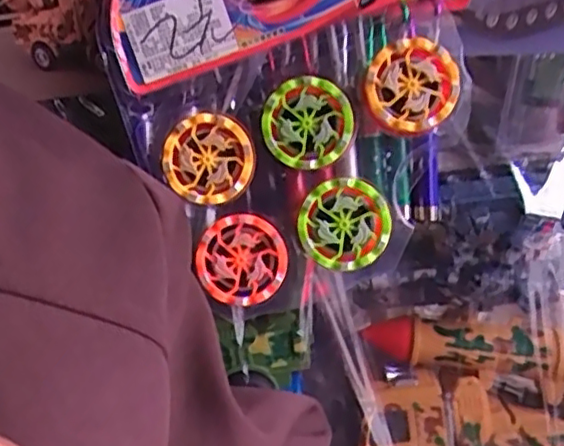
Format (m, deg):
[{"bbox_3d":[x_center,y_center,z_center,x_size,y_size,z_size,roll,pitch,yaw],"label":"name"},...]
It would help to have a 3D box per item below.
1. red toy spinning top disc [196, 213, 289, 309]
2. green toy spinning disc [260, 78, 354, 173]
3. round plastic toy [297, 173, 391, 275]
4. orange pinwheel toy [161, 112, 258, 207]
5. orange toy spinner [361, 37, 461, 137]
[{"bbox_3d":[-0.019,0.017,0.307,0.041,0.040,0.009,-1,14,15],"label":"red toy spinning top disc"},{"bbox_3d":[0.012,-0.046,0.305,0.041,0.039,0.012,-3,14,7],"label":"green toy spinning disc"},{"bbox_3d":[0.028,0.000,0.301,0.041,0.039,0.013,0,14,17],"label":"round plastic toy"},{"bbox_3d":[-0.034,-0.030,0.310,0.042,0.042,0.006,31,7,4],"label":"orange pinwheel toy"},{"bbox_3d":[0.057,-0.061,0.298,0.041,0.040,0.017,-3,14,7],"label":"orange toy spinner"}]

